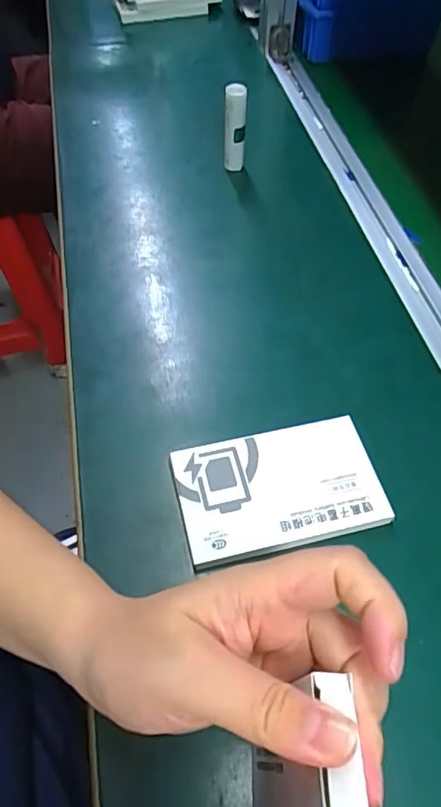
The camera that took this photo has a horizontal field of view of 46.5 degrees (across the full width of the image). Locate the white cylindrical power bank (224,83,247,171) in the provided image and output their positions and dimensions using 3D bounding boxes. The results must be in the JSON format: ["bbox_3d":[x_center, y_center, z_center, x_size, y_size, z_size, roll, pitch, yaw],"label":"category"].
[{"bbox_3d":[0.015,-0.290,0.551,0.022,0.096,0.017,1,56,0],"label":"white cylindrical power bank"}]

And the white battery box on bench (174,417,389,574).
[{"bbox_3d":[0.039,0.060,0.354,0.134,0.014,0.084,-11,57,-8],"label":"white battery box on bench"}]

